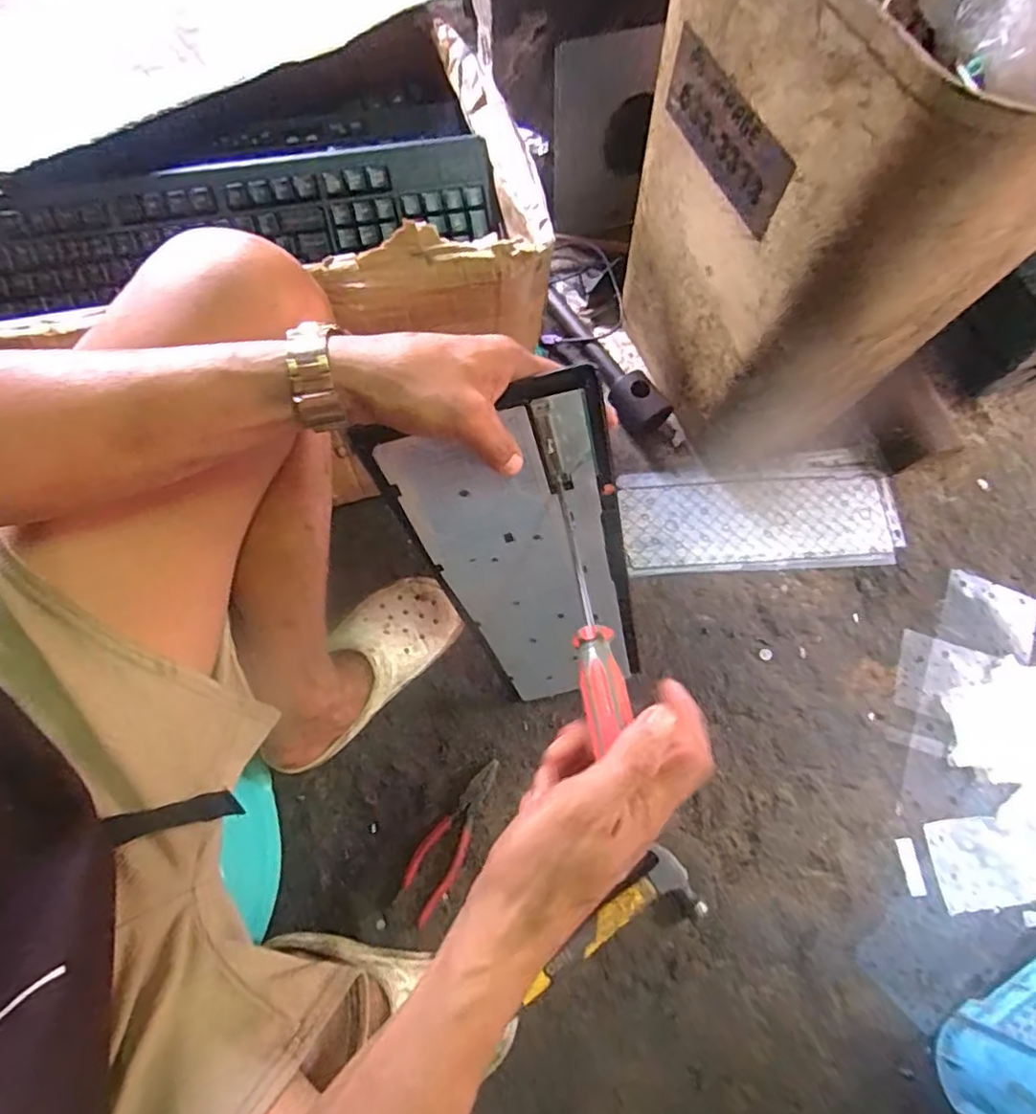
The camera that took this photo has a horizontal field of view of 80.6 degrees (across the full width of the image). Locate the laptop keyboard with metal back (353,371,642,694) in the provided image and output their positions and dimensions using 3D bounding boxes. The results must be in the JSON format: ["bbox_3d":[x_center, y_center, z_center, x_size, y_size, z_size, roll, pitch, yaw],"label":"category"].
[{"bbox_3d":[0.022,0.026,0.508,0.143,0.402,0.010,-16,52,6],"label":"laptop keyboard with metal back"}]

